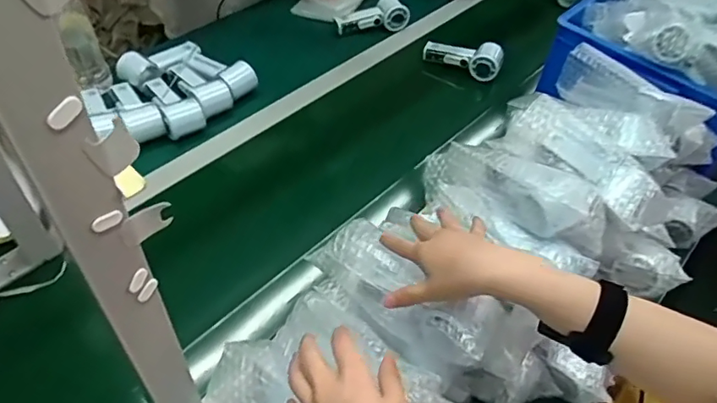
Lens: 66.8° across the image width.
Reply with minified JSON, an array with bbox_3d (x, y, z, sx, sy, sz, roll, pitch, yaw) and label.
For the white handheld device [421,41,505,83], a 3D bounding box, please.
[{"bbox_3d":[0.210,-0.284,1.090,0.161,0.073,0.043,15,48,26],"label":"white handheld device"}]

